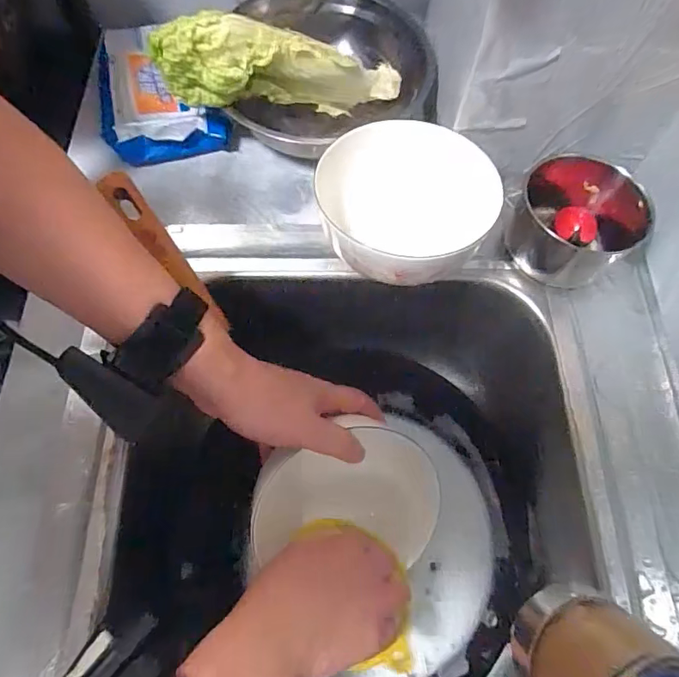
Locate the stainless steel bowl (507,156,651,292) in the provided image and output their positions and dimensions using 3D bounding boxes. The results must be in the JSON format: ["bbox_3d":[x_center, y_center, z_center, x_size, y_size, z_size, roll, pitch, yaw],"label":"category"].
[{"bbox_3d":[0.216,-0.106,0.441,0.108,0.076,0.100,0,67,-1],"label":"stainless steel bowl"}]

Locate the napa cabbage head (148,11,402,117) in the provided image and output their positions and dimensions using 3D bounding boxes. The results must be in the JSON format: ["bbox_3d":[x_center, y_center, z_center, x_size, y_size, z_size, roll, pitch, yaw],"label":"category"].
[{"bbox_3d":[-0.048,-0.254,0.459,0.235,0.066,0.046,-6,66,-27],"label":"napa cabbage head"}]

